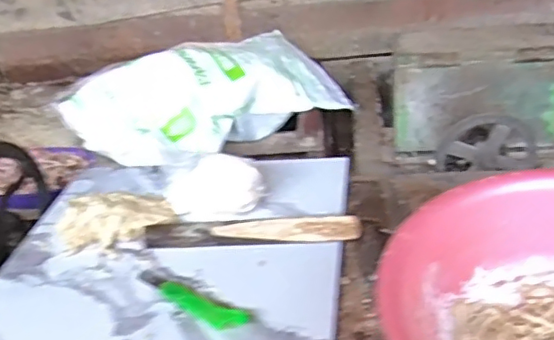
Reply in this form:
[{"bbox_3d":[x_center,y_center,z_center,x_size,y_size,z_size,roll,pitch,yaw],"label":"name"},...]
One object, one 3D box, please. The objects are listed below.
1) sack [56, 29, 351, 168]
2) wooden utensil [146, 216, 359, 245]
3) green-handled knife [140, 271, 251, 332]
[{"bbox_3d":[-0.193,-0.201,1.566,0.697,0.194,0.363,-20,35,-21],"label":"sack"},{"bbox_3d":[-0.037,0.088,0.825,0.305,0.027,0.029,-2,32,5],"label":"wooden utensil"},{"bbox_3d":[-0.114,0.164,0.753,0.186,0.018,0.039,20,40,35],"label":"green-handled knife"}]

